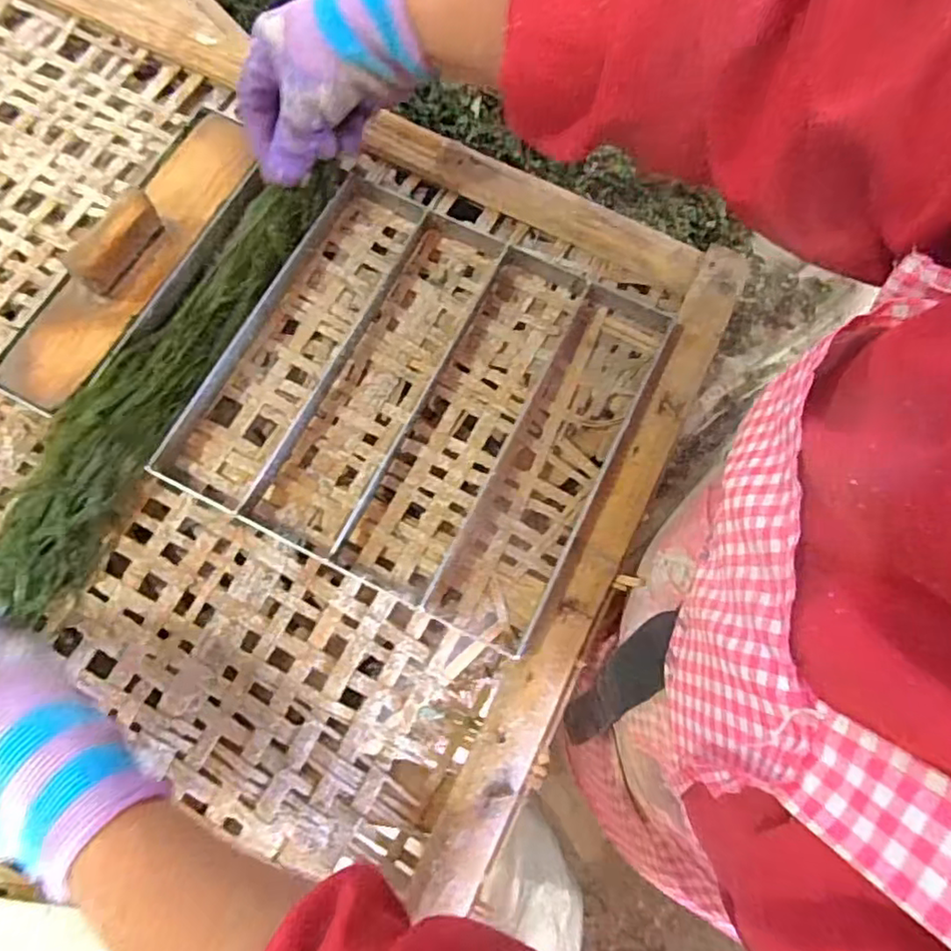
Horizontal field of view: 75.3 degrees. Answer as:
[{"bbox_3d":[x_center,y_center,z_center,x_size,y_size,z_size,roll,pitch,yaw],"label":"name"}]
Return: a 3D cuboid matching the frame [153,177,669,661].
[{"bbox_3d":[-0.029,-0.062,0.392,0.259,0.021,0.259,26,77,5],"label":"frame"}]

